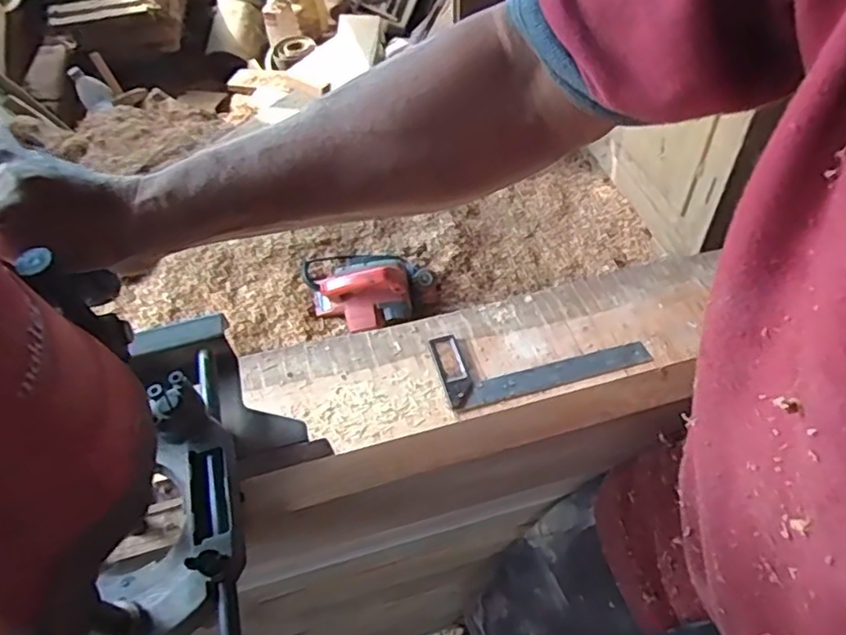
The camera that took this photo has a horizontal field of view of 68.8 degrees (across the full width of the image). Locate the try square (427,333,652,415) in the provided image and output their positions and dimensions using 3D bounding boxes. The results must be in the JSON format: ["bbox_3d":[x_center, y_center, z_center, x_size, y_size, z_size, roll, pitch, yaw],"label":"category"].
[{"bbox_3d":[0.169,0.049,0.910,0.299,0.016,0.132,-15,52,-8],"label":"try square"}]

